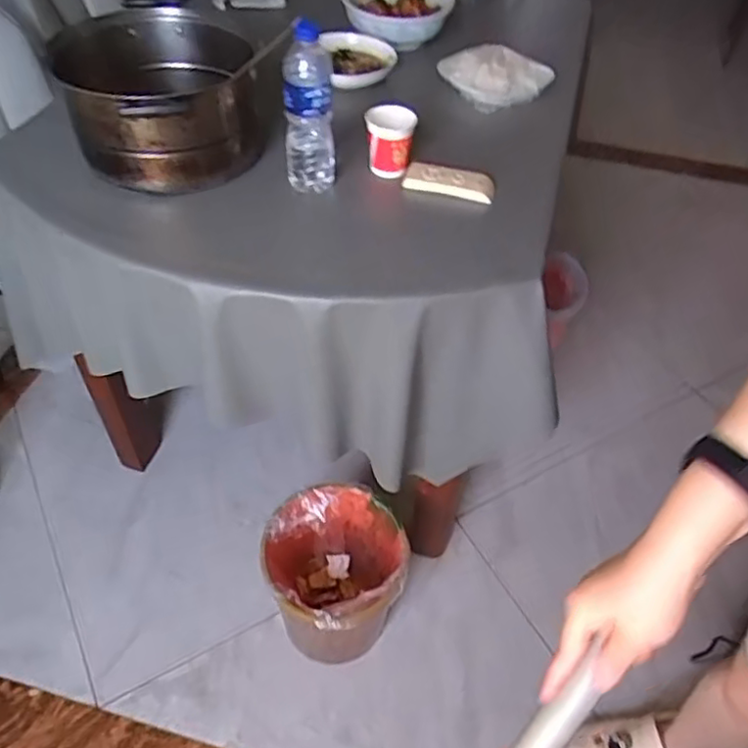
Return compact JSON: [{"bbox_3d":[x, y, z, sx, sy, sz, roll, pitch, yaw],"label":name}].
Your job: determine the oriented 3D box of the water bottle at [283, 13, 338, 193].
[{"bbox_3d":[-0.086,-0.354,0.862,0.067,0.213,0.055,-4,50,-7],"label":"water bottle"}]

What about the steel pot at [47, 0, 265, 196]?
[{"bbox_3d":[-0.298,-0.387,0.920,0.246,0.159,0.288,-15,52,-16],"label":"steel pot"}]

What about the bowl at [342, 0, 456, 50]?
[{"bbox_3d":[0.045,-0.721,1.271,0.209,0.062,0.238,-1,51,-6],"label":"bowl"}]

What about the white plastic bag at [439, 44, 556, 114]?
[{"bbox_3d":[0.218,-0.524,1.131,0.157,0.055,0.143,-22,56,-22],"label":"white plastic bag"}]

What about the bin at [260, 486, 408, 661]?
[{"bbox_3d":[-0.074,0.382,1.190,0.232,0.294,0.236,2,49,-2],"label":"bin"}]

